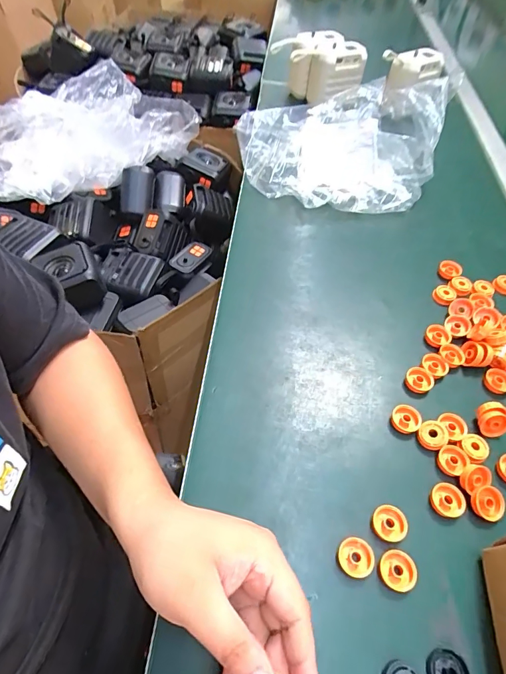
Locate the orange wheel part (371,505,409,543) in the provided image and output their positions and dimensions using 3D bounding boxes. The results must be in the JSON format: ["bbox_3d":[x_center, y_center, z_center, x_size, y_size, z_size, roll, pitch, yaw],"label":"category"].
[{"bbox_3d":[0.107,0.147,0.309,0.025,0.008,0.025,0,53,0],"label":"orange wheel part"}]

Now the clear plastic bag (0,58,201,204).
[{"bbox_3d":[-0.297,-0.381,0.728,0.268,0.104,0.390,33,58,19],"label":"clear plastic bag"}]

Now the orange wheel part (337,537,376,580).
[{"bbox_3d":[0.077,0.164,0.293,0.026,0.008,0.025,0,53,0],"label":"orange wheel part"}]

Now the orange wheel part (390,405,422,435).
[{"bbox_3d":[0.141,0.076,0.362,0.025,0.009,0.025,0,53,0],"label":"orange wheel part"}]

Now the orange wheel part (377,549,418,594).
[{"bbox_3d":[0.106,0.172,0.288,0.026,0.006,0.026,0,53,0],"label":"orange wheel part"}]

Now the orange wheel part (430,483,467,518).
[{"bbox_3d":[0.159,0.133,0.321,0.027,0.006,0.025,0,53,0],"label":"orange wheel part"}]

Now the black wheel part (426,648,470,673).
[{"bbox_3d":[0.126,0.217,0.254,0.027,0.004,0.024,10,54,7],"label":"black wheel part"}]

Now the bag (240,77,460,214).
[{"bbox_3d":[0.134,-0.298,0.592,0.314,0.092,0.251,3,53,2],"label":"bag"}]

